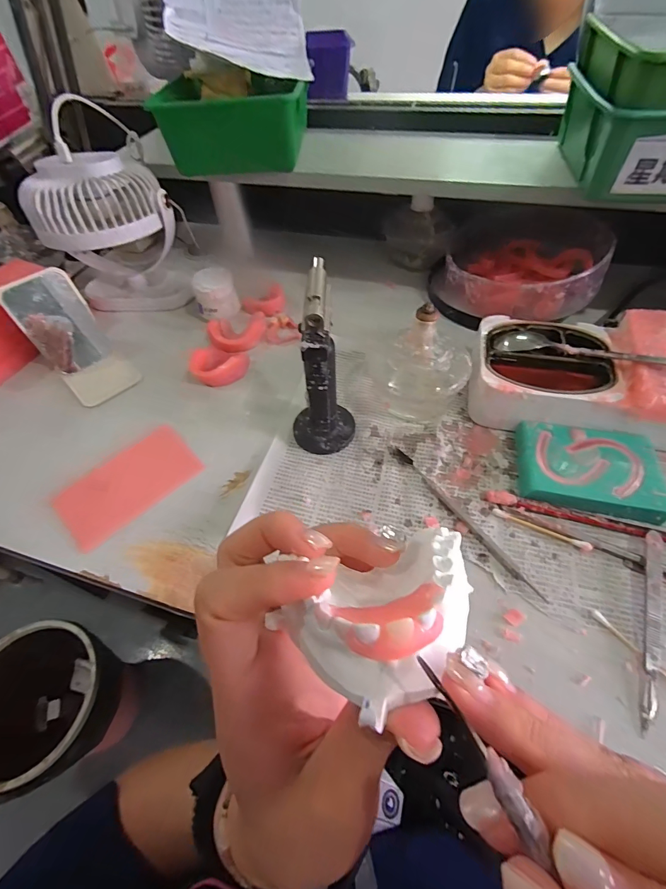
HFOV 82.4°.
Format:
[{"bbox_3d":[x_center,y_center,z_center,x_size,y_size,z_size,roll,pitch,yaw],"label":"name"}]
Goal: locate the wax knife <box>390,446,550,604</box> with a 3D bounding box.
[{"bbox_3d":[0.105,0.057,0.316,0.009,0.005,0.167,-30,58,-17],"label":"wax knife"}]

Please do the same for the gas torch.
[{"bbox_3d":[-0.012,-0.060,0.320,0.054,0.149,0.070,-8,54,-2],"label":"gas torch"}]

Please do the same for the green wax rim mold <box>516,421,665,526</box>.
[{"bbox_3d":[0.217,0.020,0.325,0.108,0.018,0.079,10,56,11],"label":"green wax rim mold"}]

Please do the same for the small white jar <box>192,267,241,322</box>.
[{"bbox_3d":[-0.148,-0.188,0.481,0.051,0.043,0.054,-2,54,3],"label":"small white jar"}]

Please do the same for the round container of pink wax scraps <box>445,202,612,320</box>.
[{"bbox_3d":[0.230,-0.216,0.465,0.171,0.053,0.151,13,56,13],"label":"round container of pink wax scraps"}]

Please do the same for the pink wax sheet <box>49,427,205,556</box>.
[{"bbox_3d":[-0.185,0.035,0.346,0.071,0.006,0.118,37,65,26],"label":"pink wax sheet"}]

